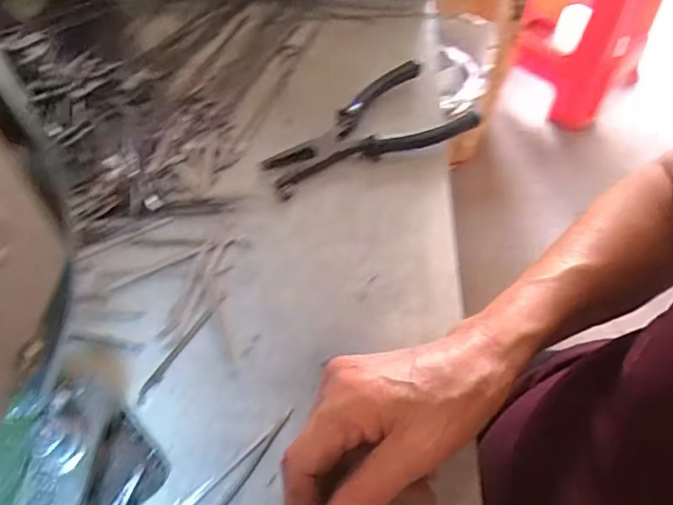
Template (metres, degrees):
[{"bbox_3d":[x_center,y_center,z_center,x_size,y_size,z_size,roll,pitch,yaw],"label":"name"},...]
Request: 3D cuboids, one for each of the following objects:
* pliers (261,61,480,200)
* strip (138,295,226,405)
[{"bbox_3d":[0.017,-0.106,0.457,0.169,0.019,0.087,-21,56,-15],"label":"pliers"},{"bbox_3d":[-0.099,0.060,0.356,0.006,0.004,0.084,24,57,16],"label":"strip"}]

